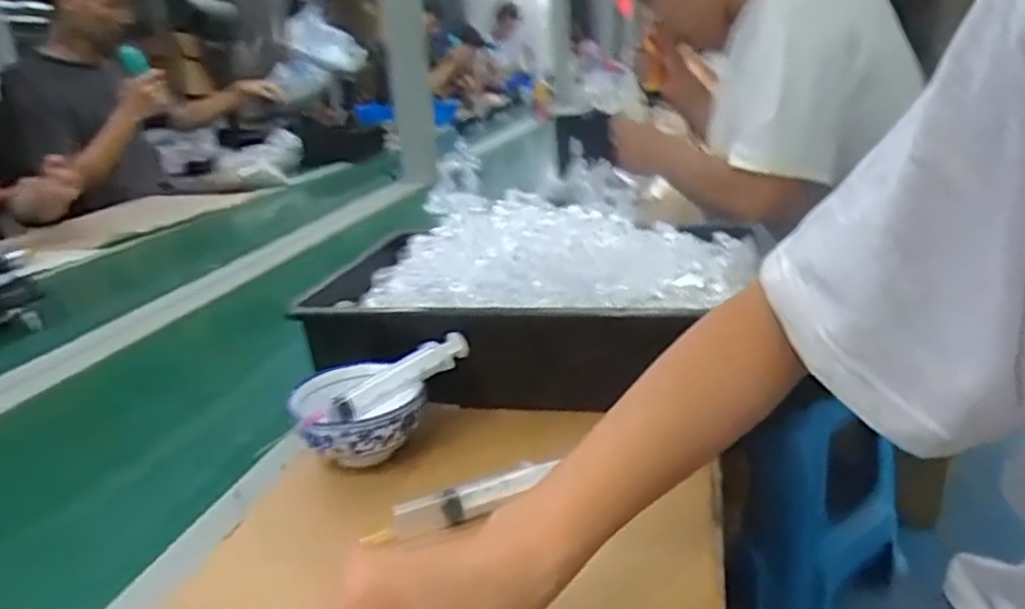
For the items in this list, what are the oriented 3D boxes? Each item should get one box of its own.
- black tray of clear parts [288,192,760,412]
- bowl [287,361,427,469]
[{"bbox_3d":[0.012,-0.016,0.637,0.374,0.135,0.257,0,21,16],"label":"black tray of clear parts"},{"bbox_3d":[-0.113,0.087,0.518,0.087,0.055,0.095,-5,20,2],"label":"bowl"}]

